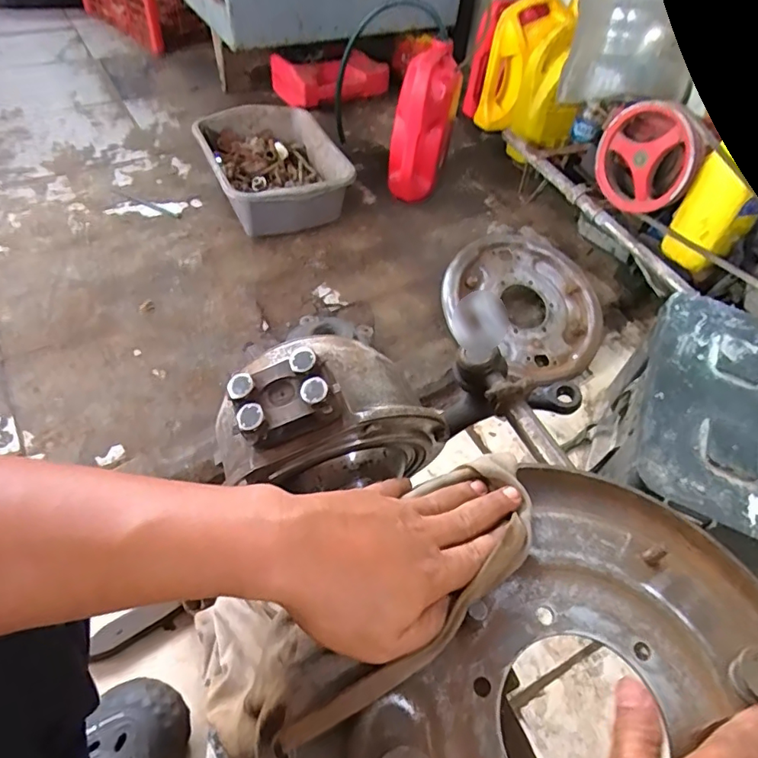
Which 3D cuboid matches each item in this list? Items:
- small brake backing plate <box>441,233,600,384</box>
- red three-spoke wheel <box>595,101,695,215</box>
[{"bbox_3d":[0.274,-0.141,0.975,0.288,0.039,0.278,1,75,-3],"label":"small brake backing plate"},{"bbox_3d":[0.466,-0.385,0.931,0.025,0.184,0.170,-27,59,-22],"label":"red three-spoke wheel"}]

